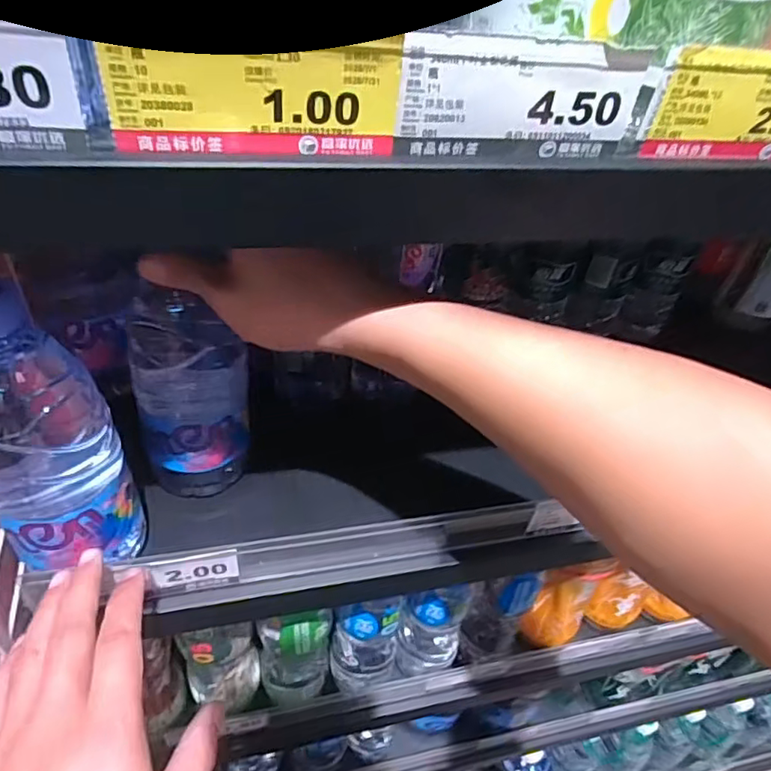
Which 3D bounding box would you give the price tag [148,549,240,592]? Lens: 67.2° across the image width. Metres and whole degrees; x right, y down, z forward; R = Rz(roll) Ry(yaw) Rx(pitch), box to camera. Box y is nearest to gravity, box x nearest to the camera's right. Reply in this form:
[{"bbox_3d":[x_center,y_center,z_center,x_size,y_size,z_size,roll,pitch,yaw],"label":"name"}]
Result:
[{"bbox_3d":[-0.117,0.116,0.358,0.051,0.025,0.004,-5,23,-18],"label":"price tag"}]

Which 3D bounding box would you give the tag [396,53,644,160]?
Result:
[{"bbox_3d":[0.050,-0.098,0.207,0.093,0.034,0.004,-5,44,-13],"label":"tag"}]

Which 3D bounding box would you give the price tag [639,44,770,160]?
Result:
[{"bbox_3d":[0.144,-0.108,0.227,0.090,0.039,0.004,-4,44,-14],"label":"price tag"}]

